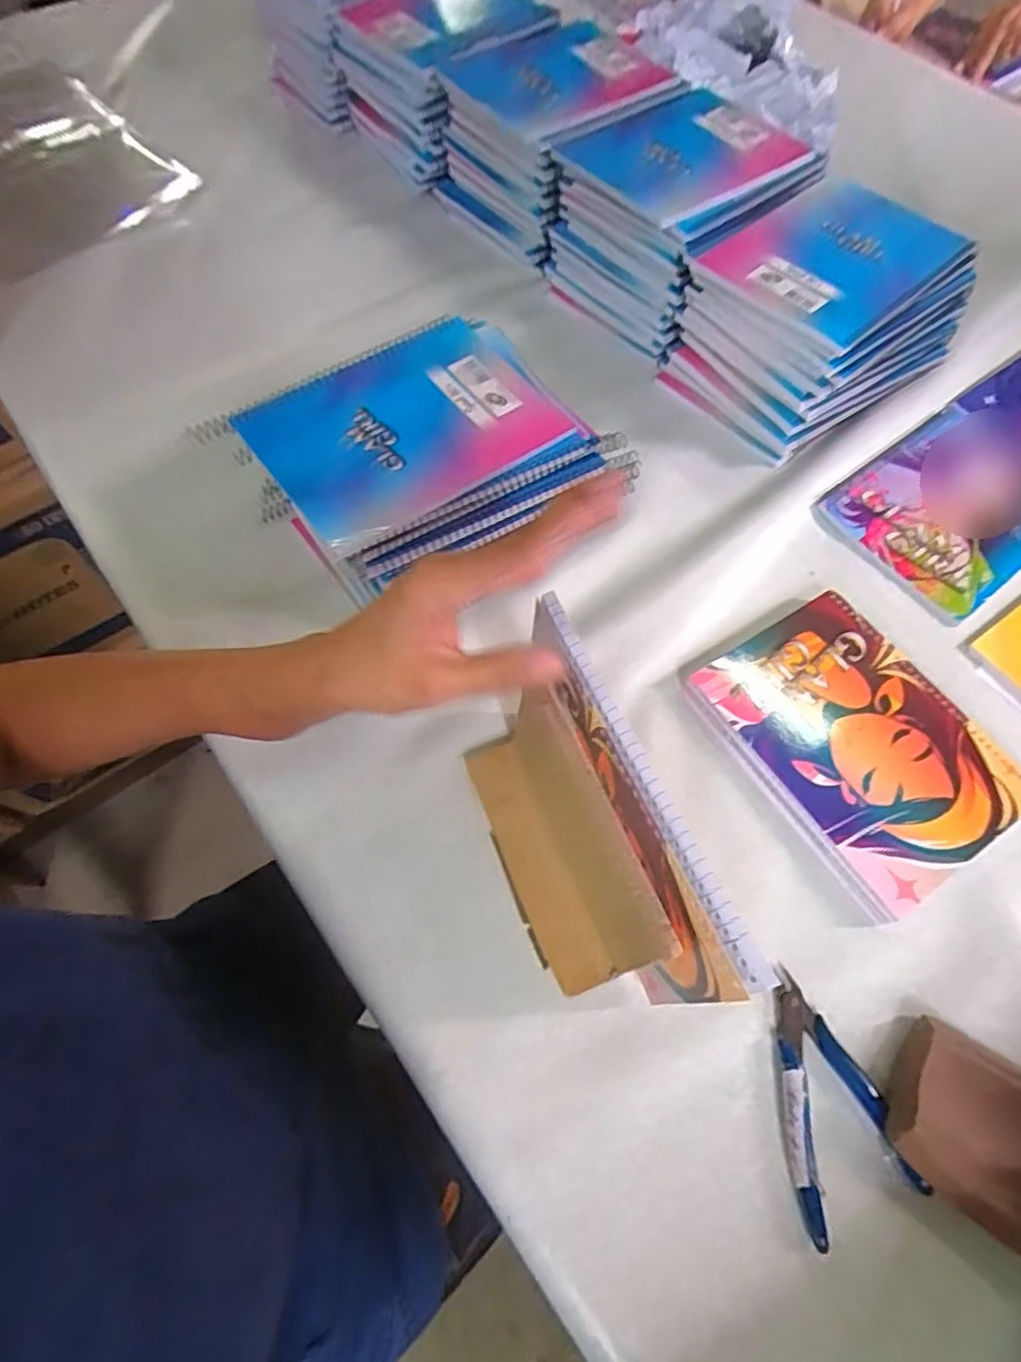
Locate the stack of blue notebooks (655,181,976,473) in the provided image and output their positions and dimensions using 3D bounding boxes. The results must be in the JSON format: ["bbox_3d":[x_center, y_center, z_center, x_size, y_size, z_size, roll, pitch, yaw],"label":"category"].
[{"bbox_3d":[0.266,-0.323,0.569,0.201,0.116,0.171,-32,68,-17],"label":"stack of blue notebooks"}]

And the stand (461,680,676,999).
[{"bbox_3d":[0.024,0.088,0.366,0.051,0.114,0.159,-20,65,-12],"label":"stand"}]

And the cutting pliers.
[{"bbox_3d":[0.170,0.226,0.354,0.065,0.013,0.120,-15,64,-9],"label":"cutting pliers"}]

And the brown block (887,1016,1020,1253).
[{"bbox_3d":[0.257,0.241,0.345,0.097,0.022,0.083,32,66,14],"label":"brown block"}]

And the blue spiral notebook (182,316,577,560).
[{"bbox_3d":[-0.074,-0.180,0.448,0.197,0.014,0.146,-34,68,-18],"label":"blue spiral notebook"}]

